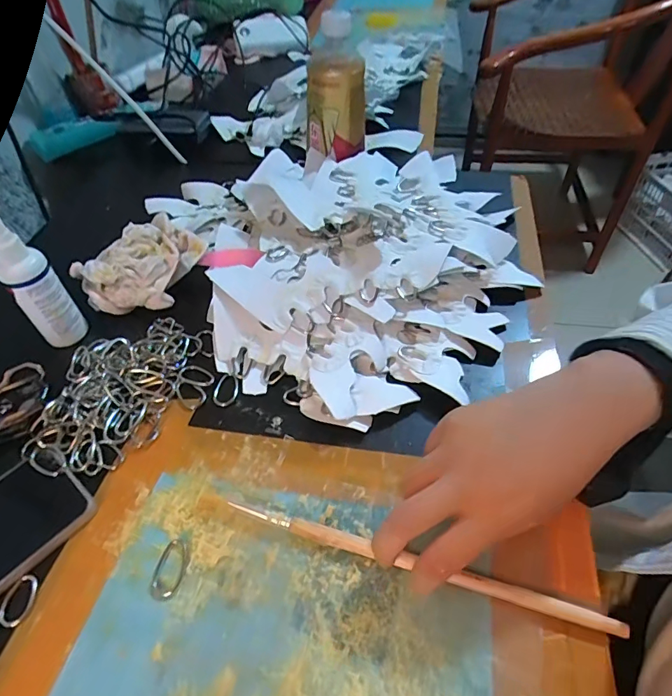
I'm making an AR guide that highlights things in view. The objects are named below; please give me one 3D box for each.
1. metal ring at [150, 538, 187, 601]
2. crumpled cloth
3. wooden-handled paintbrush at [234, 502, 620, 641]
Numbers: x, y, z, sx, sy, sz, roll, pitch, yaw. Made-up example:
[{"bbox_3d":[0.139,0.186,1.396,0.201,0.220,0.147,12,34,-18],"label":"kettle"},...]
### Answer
[{"bbox_3d":[-0.108,0.144,0.297,0.019,0.004,0.036,9,50,11],"label":"metal ring"},{"bbox_3d":[-0.198,-0.086,0.456,0.087,0.043,0.106,18,53,19],"label":"crumpled cloth"},{"bbox_3d":[0.048,0.136,0.291,0.247,0.008,0.012,12,52,13],"label":"wooden-handled paintbrush"}]

